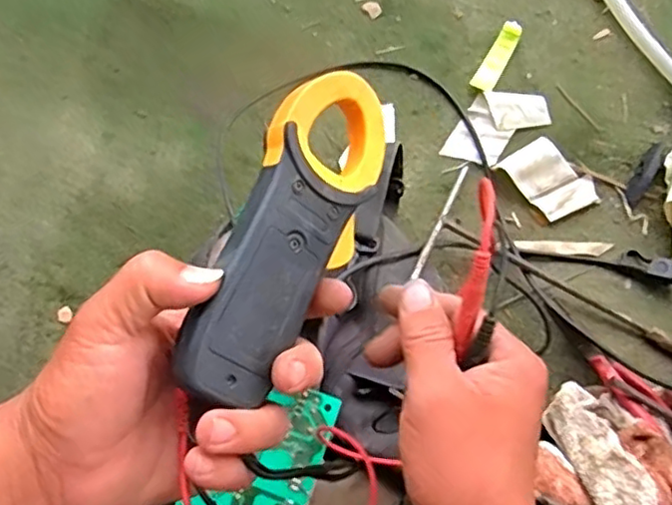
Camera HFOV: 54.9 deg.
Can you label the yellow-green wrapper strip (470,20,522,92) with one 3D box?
[{"bbox_3d":[0.182,-0.219,0.730,0.025,0.013,0.092,31,78,6],"label":"yellow-green wrapper strip"}]

